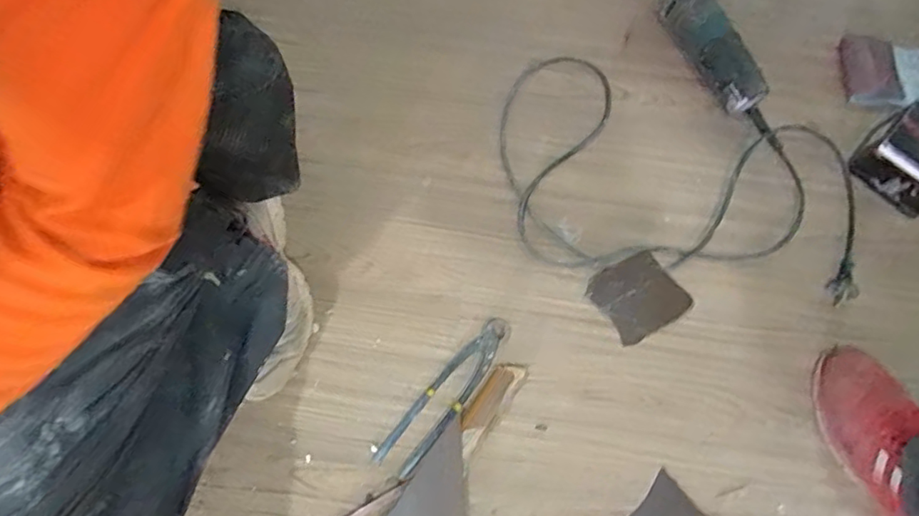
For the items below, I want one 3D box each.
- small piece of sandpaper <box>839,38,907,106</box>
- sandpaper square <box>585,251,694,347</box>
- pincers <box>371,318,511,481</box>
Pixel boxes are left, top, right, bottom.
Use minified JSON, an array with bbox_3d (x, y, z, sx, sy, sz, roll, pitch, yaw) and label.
[{"bbox_3d":[0.609,-0.277,0.823,0.070,0.034,0.114,-2,75,-3],"label":"small piece of sandpaper"},{"bbox_3d":[0.233,0.049,0.728,0.105,0.007,0.101,-34,79,-10],"label":"sandpaper square"},{"bbox_3d":[-0.014,0.168,0.682,0.048,0.013,0.225,38,77,8],"label":"pincers"}]

